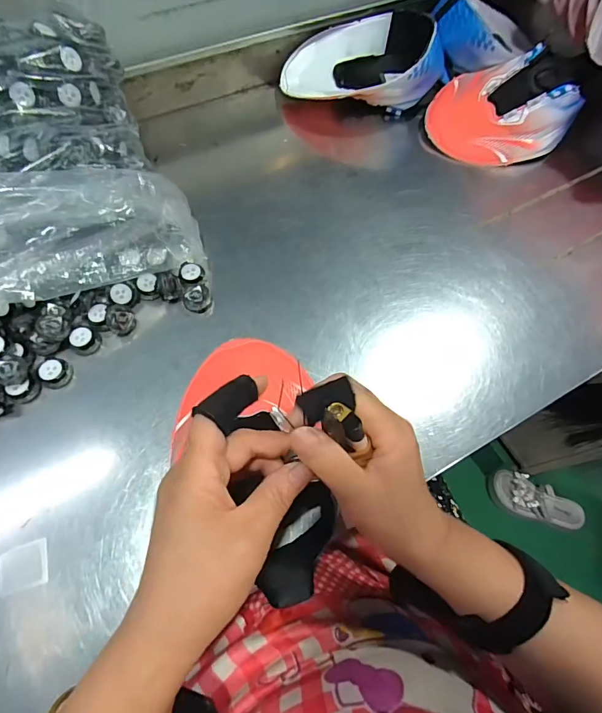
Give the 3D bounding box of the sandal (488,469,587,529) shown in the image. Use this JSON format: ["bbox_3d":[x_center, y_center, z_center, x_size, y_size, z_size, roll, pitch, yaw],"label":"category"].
[{"bbox_3d":[0.615,0.384,1.094,0.233,0.063,0.102,26,67,7],"label":"sandal"}]

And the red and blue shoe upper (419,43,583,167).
[{"bbox_3d":[0.246,-0.316,0.527,0.156,0.081,0.132,-18,69,-12],"label":"red and blue shoe upper"}]

